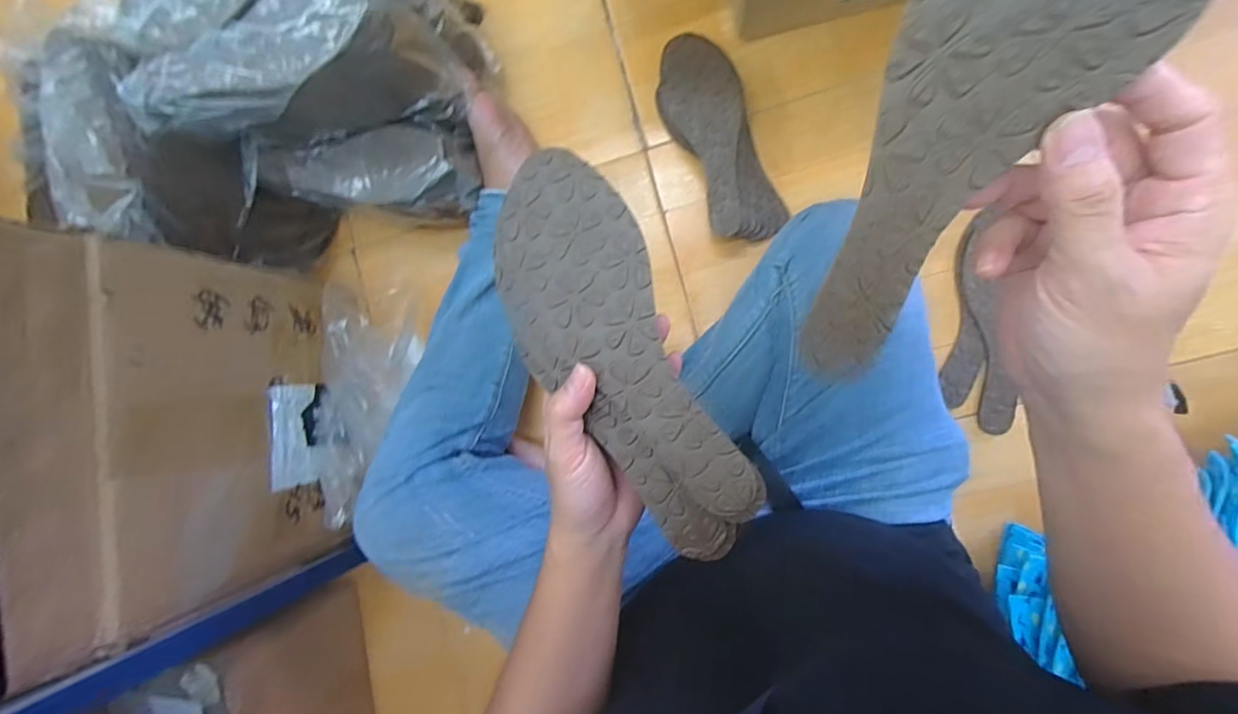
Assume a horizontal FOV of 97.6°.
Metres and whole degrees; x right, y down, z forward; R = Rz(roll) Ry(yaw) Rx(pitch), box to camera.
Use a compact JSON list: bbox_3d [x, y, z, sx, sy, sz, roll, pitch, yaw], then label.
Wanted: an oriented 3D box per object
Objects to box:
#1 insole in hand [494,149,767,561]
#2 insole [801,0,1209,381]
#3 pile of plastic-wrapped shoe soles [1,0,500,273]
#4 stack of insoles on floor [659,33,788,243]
[{"bbox_3d":[-0.002,0.002,0.306,0.086,0.018,0.238,-28,88,7],"label":"insole in hand"},{"bbox_3d":[0.129,-0.087,0.200,0.075,0.004,0.215,28,119,8],"label":"insole"},{"bbox_3d":[-0.341,-0.289,0.579,0.358,0.220,0.329,-17,86,8],"label":"pile of plastic-wrapped shoe soles"},{"bbox_3d":[0.113,-0.243,0.621,0.083,0.057,0.232,-24,86,7],"label":"stack of insoles on floor"}]

